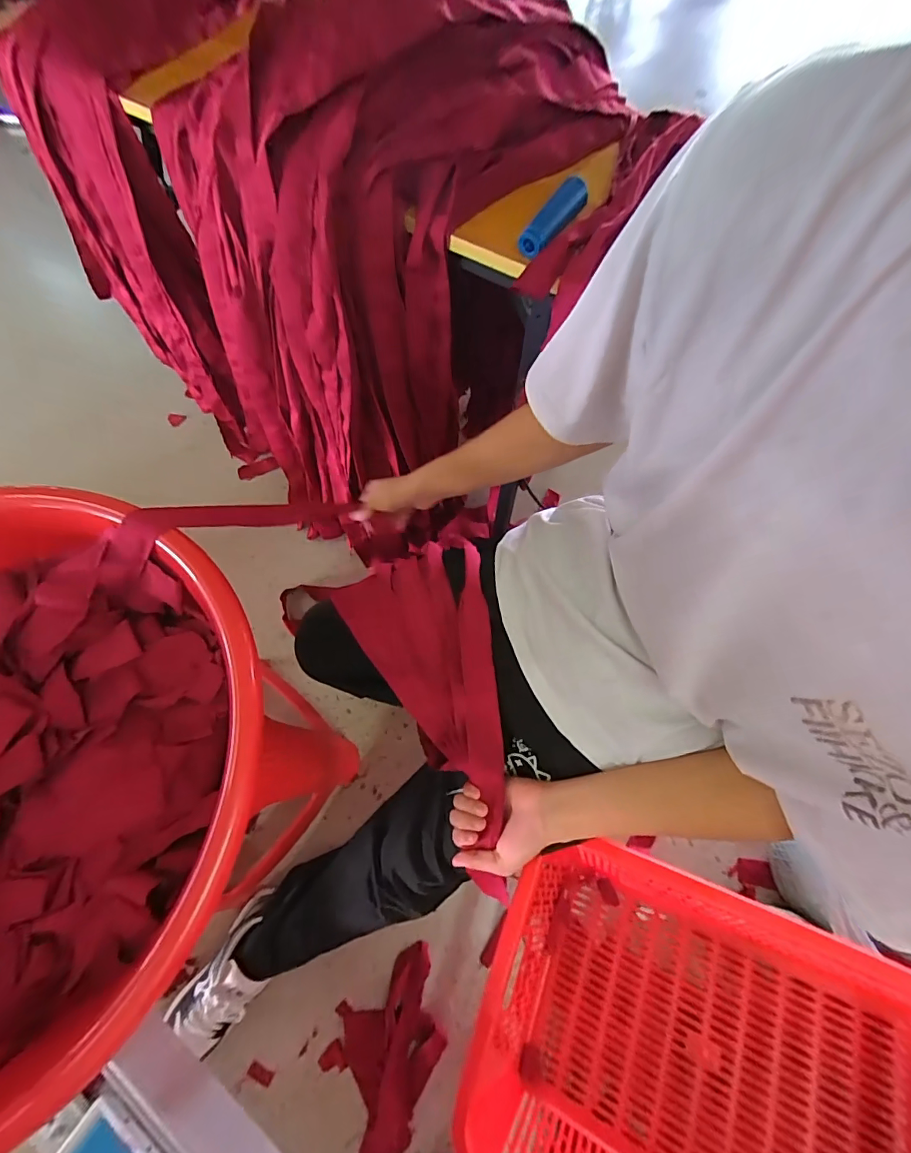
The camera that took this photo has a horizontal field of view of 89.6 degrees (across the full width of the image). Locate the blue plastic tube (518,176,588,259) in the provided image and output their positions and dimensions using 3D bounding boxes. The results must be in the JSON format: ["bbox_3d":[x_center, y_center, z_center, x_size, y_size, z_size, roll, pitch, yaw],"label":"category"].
[{"bbox_3d":[0.121,-0.436,0.556,0.029,0.027,0.130,31,69,11],"label":"blue plastic tube"}]

